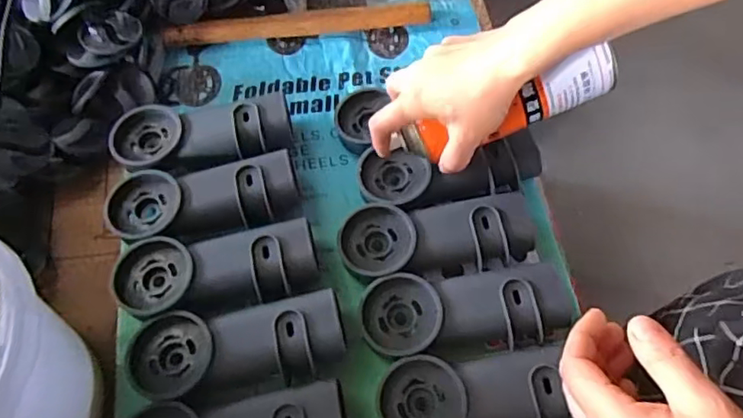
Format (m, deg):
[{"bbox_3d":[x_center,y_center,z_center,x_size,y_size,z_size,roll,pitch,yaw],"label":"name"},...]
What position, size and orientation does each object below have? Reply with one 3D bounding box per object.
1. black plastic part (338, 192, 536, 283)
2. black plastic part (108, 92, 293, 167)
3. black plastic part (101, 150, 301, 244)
[{"bbox_3d":[0.055,0.024,0.486,0.162,0.048,0.066,-8,62,-7],"label":"black plastic part"},{"bbox_3d":[-0.159,-0.069,0.528,0.163,0.038,0.068,-7,62,-6],"label":"black plastic part"},{"bbox_3d":[-0.147,-0.006,0.495,0.162,0.044,0.069,-7,62,-6],"label":"black plastic part"}]

